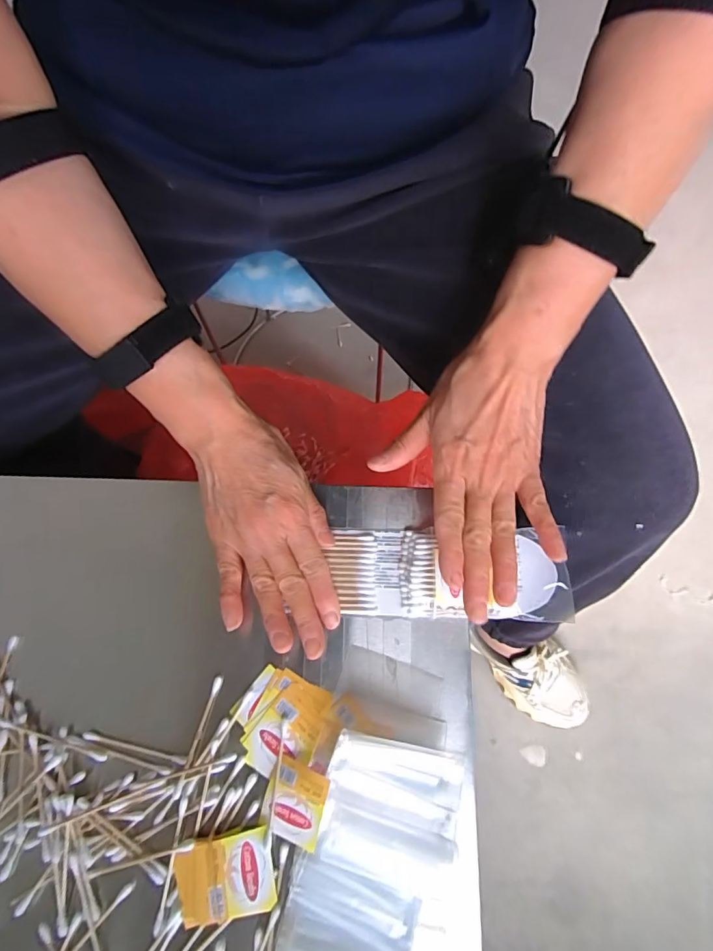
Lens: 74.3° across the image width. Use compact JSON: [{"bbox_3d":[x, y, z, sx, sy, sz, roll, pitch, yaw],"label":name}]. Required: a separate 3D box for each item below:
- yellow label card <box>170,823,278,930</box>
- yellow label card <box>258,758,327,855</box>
[{"bbox_3d":[-0.079,0.238,0.280,0.057,0.009,0.042,-11,71,-3],"label":"yellow label card"},{"bbox_3d":[-0.039,0.202,0.291,0.038,0.005,0.040,12,80,20],"label":"yellow label card"}]

